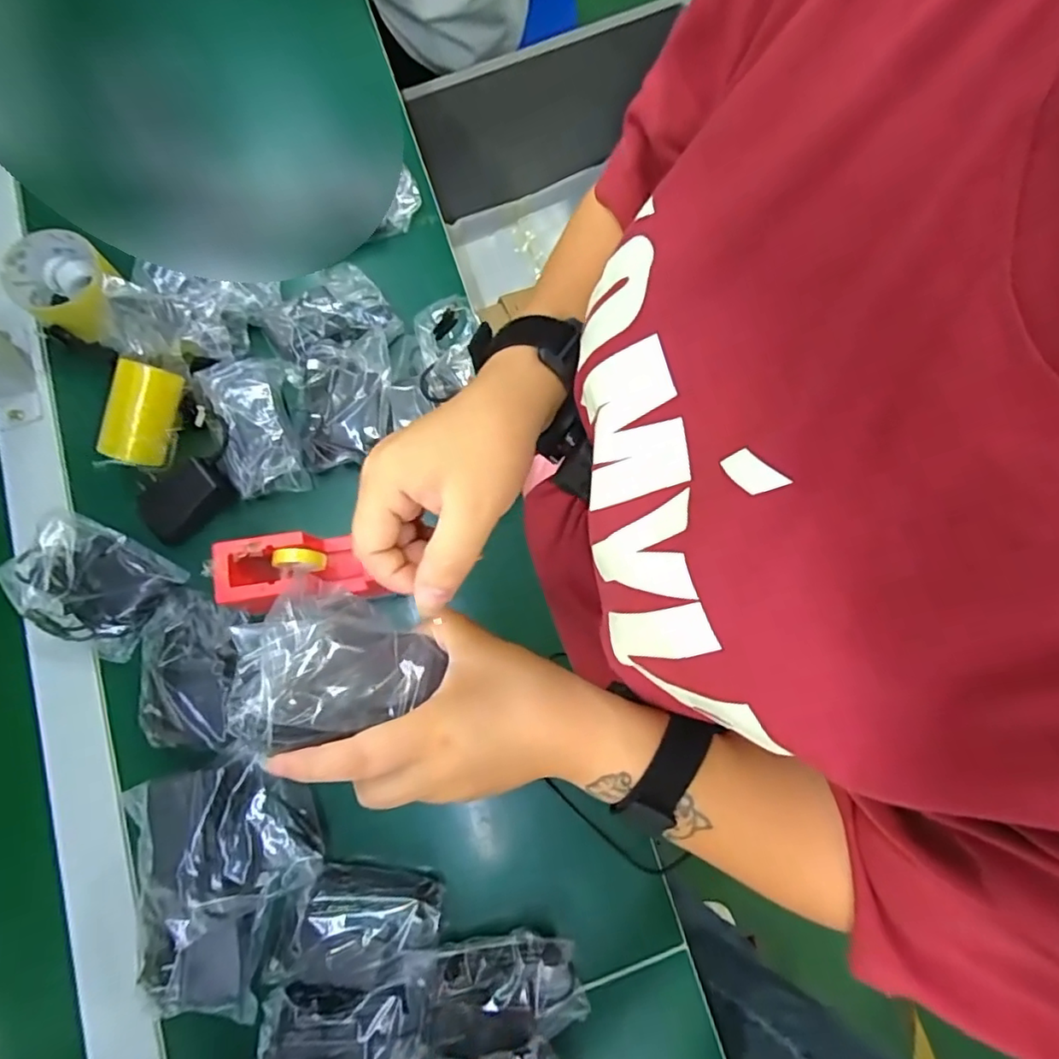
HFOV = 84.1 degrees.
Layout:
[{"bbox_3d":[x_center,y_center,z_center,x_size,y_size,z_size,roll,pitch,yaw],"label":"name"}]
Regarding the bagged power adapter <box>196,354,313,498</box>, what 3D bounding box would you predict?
[{"bbox_3d":[-0.250,-0.094,0.535,0.071,0.029,0.125,-15,79,-4],"label":"bagged power adapter"}]

